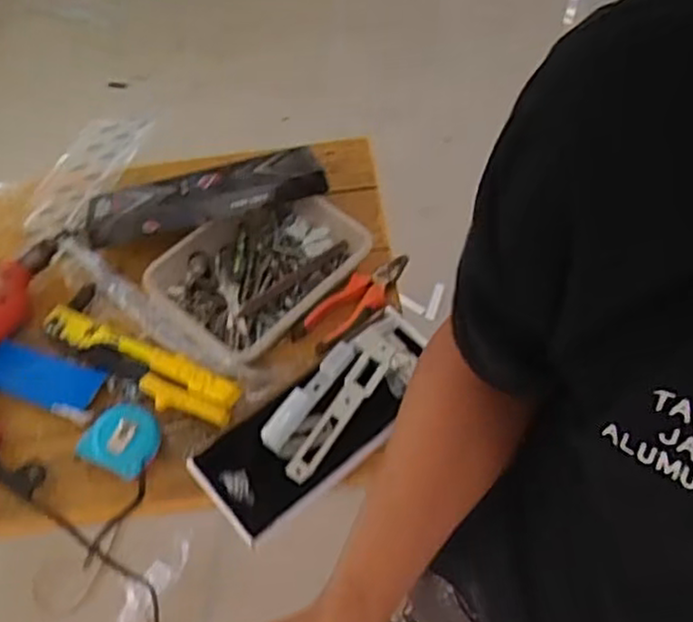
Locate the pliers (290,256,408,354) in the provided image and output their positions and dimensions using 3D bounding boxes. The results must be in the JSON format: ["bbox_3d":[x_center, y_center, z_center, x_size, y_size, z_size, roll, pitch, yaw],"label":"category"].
[{"bbox_3d":[0.018,-0.010,0.820,0.170,0.027,0.060,-39,65,-20],"label":"pliers"}]

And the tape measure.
[{"bbox_3d":[-0.225,0.129,0.717,0.065,0.028,0.074,34,65,20],"label":"tape measure"}]

